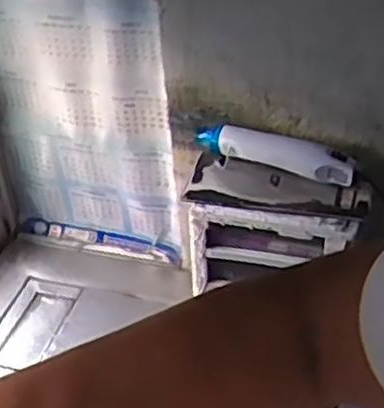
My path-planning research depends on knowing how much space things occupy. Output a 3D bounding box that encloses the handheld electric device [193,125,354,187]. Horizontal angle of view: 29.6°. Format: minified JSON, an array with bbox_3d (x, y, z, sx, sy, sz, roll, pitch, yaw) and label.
[{"bbox_3d":[0.106,-0.070,0.964,0.222,0.051,0.029,15,43,23],"label":"handheld electric device"}]

